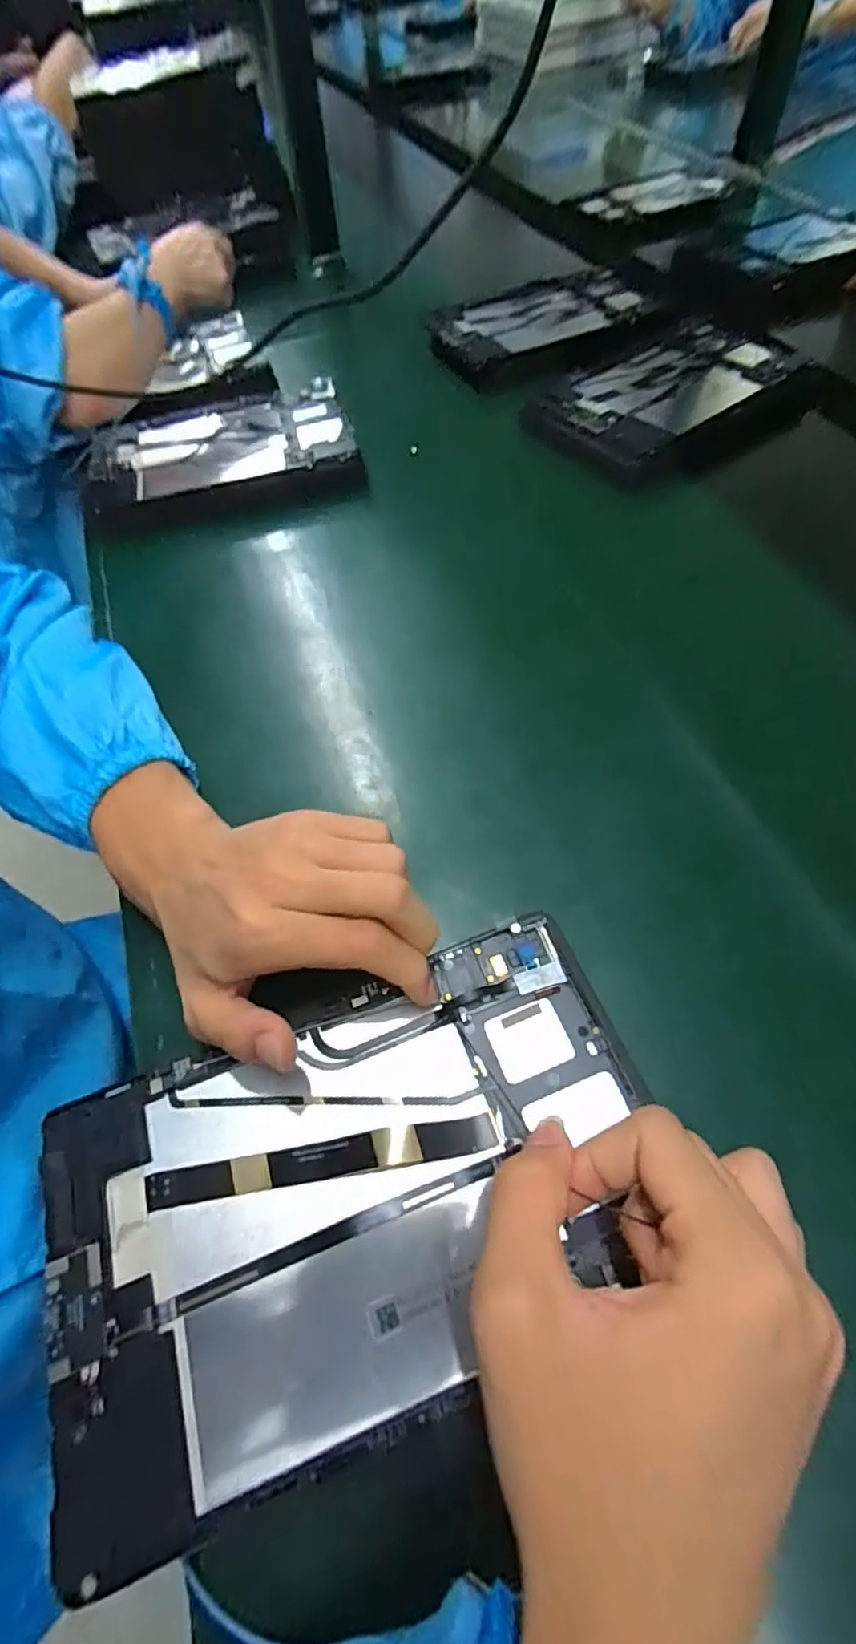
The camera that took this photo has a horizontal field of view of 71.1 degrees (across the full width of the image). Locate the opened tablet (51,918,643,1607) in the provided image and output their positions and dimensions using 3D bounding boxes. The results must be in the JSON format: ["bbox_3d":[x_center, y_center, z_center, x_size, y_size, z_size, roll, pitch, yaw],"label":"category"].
[{"bbox_3d":[-0.027,0.142,0.239,0.241,0.014,0.143,-21,60,-9],"label":"opened tablet"}]

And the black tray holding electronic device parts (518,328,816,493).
[{"bbox_3d":[0.231,-0.400,0.563,0.263,0.015,0.174,-35,63,-16],"label":"black tray holding electronic device parts"}]

